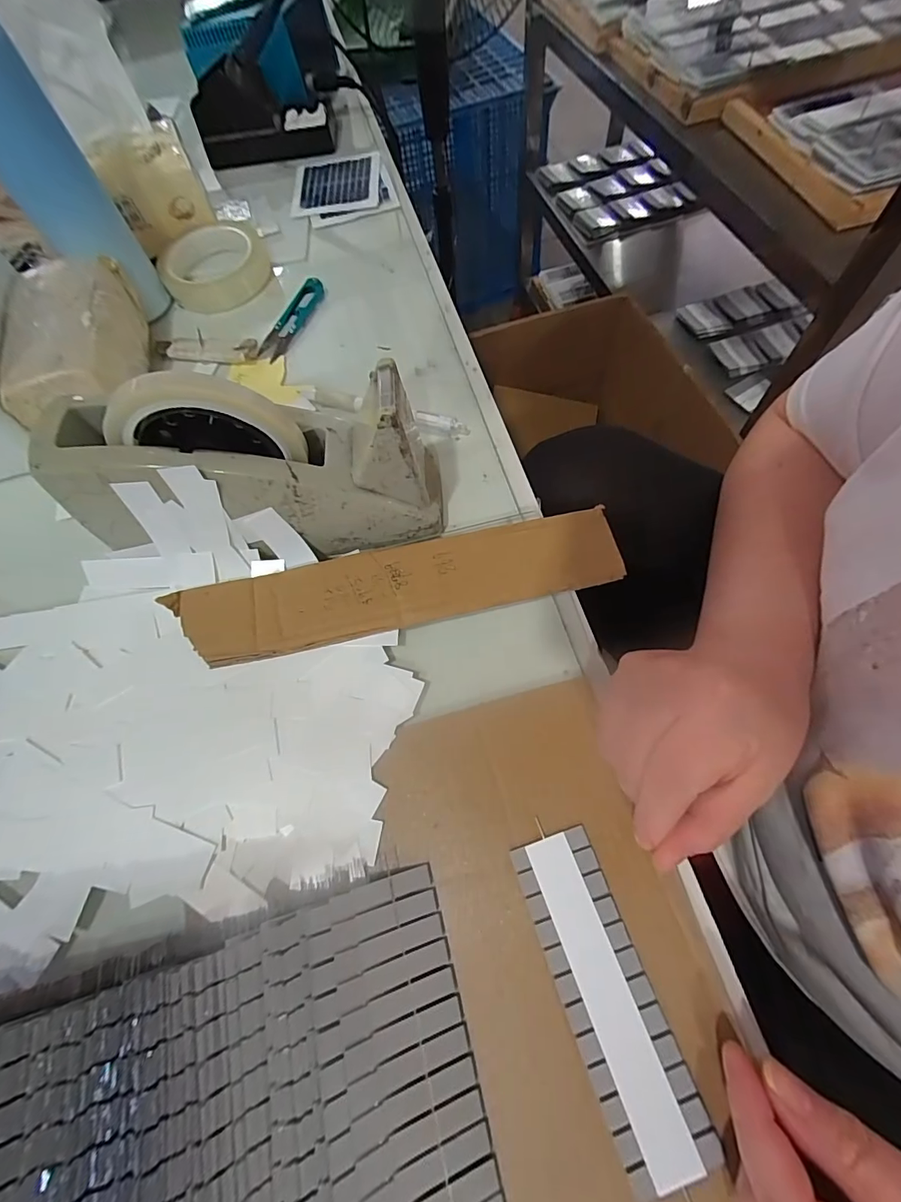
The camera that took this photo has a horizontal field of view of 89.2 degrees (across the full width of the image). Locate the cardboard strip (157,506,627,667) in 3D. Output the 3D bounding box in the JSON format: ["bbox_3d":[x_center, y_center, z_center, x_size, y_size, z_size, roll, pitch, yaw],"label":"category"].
[{"bbox_3d":[-0.030,-0.011,0.285,0.272,0.005,0.052,-12,73,-3],"label":"cardboard strip"}]

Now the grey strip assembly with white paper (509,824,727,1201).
[{"bbox_3d":[0.069,0.172,0.204,0.039,0.004,0.124,-20,65,-4],"label":"grey strip assembly with white paper"}]

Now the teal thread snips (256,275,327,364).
[{"bbox_3d":[-0.148,-0.263,0.422,0.025,0.011,0.099,15,66,9],"label":"teal thread snips"}]

